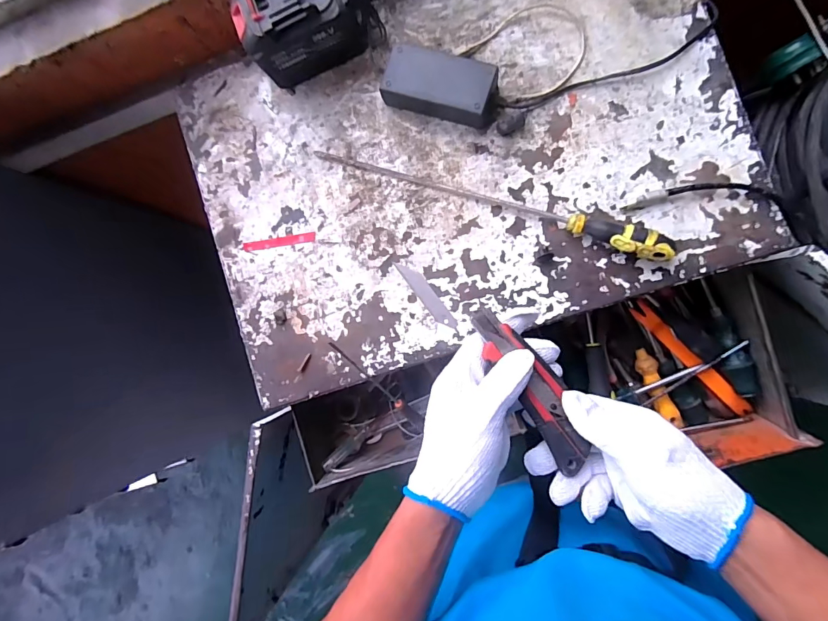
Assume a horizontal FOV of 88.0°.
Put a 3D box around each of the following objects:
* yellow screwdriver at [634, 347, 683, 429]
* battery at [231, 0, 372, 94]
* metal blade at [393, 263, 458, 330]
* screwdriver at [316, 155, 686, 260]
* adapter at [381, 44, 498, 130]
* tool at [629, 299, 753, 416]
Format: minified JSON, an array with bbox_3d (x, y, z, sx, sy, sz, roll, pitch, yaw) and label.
[{"bbox_3d":[0.312,0.102,0.545,0.023,0.019,0.111,-26,86,7],"label":"yellow screwdriver"},{"bbox_3d":[-0.119,-0.310,0.454,0.124,0.081,0.073,-23,86,7],"label":"battery"},{"bbox_3d":[0.014,-0.017,0.477,0.019,0.004,0.094,-37,85,6],"label":"metal blade"},{"bbox_3d":[0.073,-0.116,0.451,0.384,0.034,0.028,17,92,8],"label":"screwdriver"},{"bbox_3d":[0.029,-0.234,0.454,0.118,0.034,0.062,19,92,8],"label":"adapter"},{"bbox_3d":[0.348,0.063,0.534,0.197,0.029,0.020,44,95,6],"label":"tool"}]

